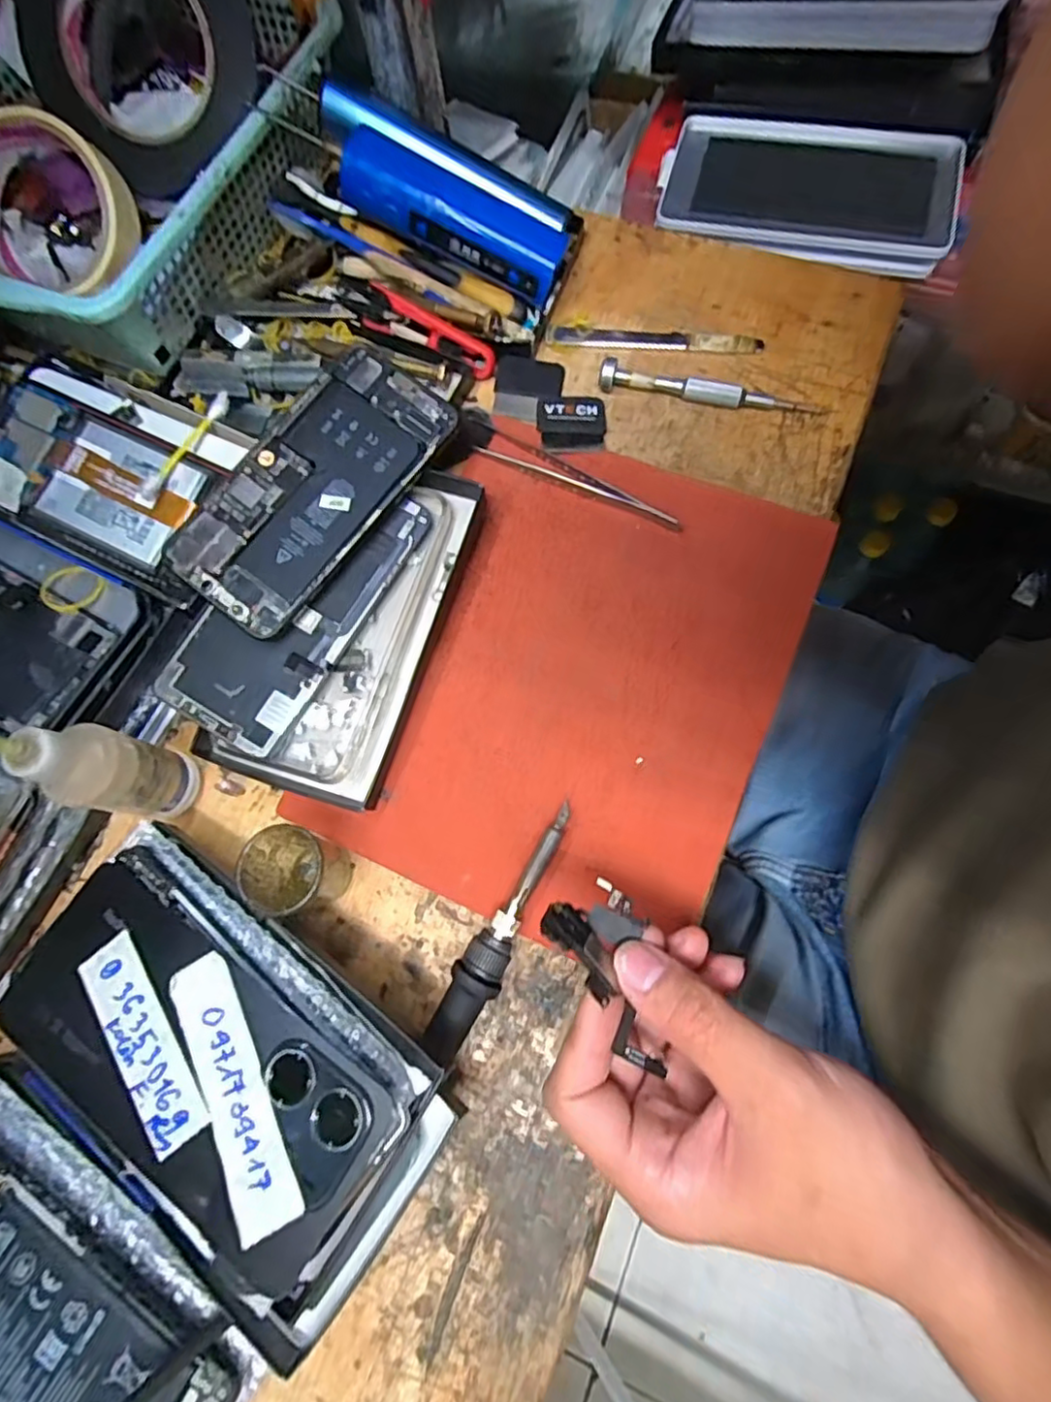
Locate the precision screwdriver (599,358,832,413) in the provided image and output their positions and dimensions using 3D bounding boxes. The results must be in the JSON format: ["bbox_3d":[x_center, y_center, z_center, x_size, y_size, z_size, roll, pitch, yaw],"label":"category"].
[{"bbox_3d":[0.107,-0.180,0.362,0.127,0.011,0.014,8,74,6],"label":"precision screwdriver"}]

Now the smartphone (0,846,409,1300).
[{"bbox_3d":[-0.128,0.135,0.240,0.160,0.015,0.076,33,76,17],"label":"smartphone"}]

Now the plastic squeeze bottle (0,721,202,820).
[{"bbox_3d":[-0.179,0.030,0.272,0.028,0.102,0.033,9,74,6],"label":"plastic squeeze bottle"}]

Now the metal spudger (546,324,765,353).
[{"bbox_3d":[0.078,-0.220,0.383,0.127,0.005,0.015,7,79,7],"label":"metal spudger"}]

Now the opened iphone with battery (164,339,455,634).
[{"bbox_3d":[-0.109,-0.109,0.322,0.072,0.004,0.153,38,84,4],"label":"opened iphone with battery"}]

